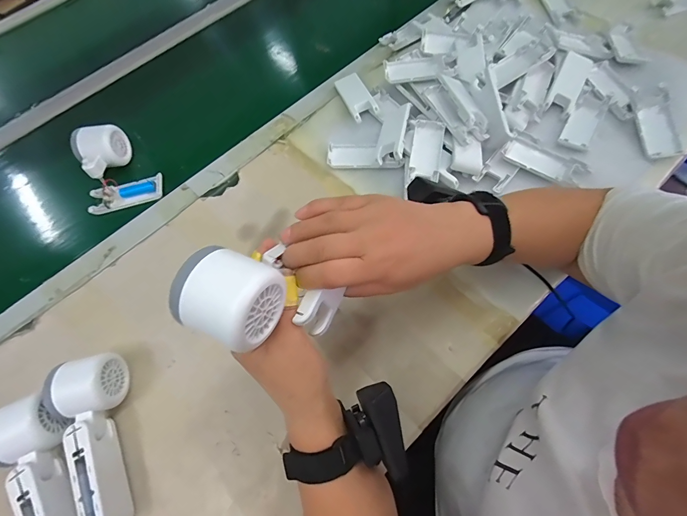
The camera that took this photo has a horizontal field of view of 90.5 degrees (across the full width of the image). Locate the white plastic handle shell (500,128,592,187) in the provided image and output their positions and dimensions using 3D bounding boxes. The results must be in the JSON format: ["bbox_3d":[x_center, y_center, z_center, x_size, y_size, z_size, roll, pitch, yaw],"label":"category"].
[{"bbox_3d":[0.265,-0.130,0.449,0.100,0.011,0.053,31,72,18],"label":"white plastic handle shell"}]

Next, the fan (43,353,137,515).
[{"bbox_3d":[-0.251,0.180,0.344,0.058,0.051,0.172,-24,66,-6],"label":"fan"}]

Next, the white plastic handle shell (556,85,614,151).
[{"bbox_3d":[0.328,-0.189,0.464,0.040,0.013,0.109,29,71,18],"label":"white plastic handle shell"}]

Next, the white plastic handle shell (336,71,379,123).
[{"bbox_3d":[0.018,-0.246,0.517,0.038,0.020,0.095,-21,65,-4],"label":"white plastic handle shell"}]

